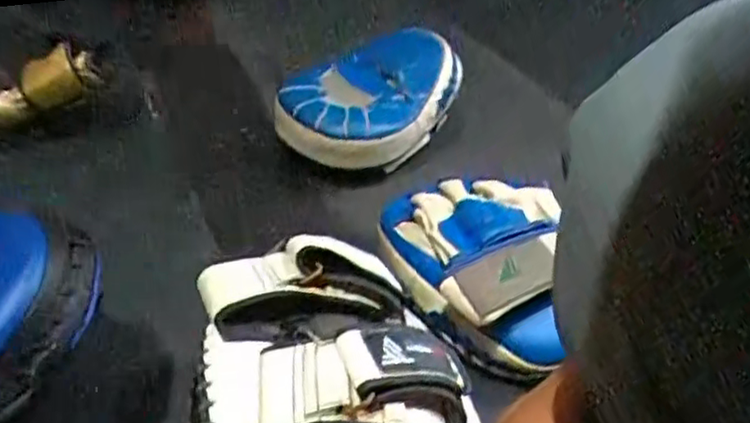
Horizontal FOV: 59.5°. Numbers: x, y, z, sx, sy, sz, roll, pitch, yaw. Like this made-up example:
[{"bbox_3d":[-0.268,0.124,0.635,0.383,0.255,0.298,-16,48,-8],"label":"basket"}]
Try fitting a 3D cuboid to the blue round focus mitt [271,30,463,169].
[{"bbox_3d":[0.000,-0.148,0.868,0.262,0.121,0.140,-19,43,-30],"label":"blue round focus mitt"}]

